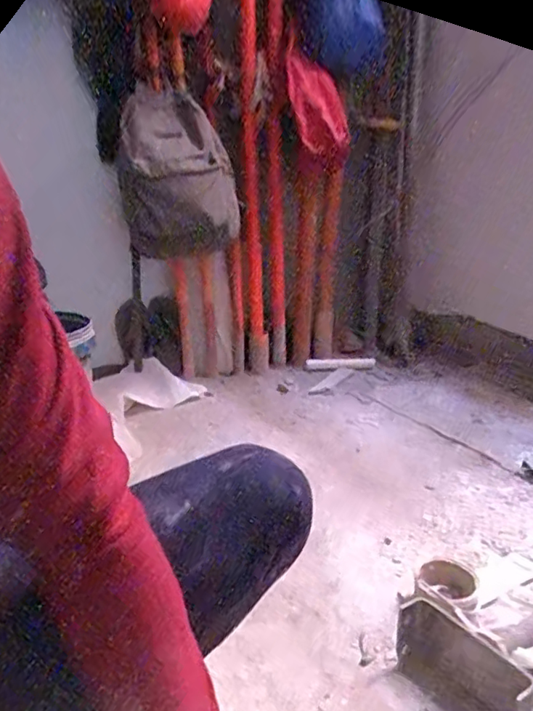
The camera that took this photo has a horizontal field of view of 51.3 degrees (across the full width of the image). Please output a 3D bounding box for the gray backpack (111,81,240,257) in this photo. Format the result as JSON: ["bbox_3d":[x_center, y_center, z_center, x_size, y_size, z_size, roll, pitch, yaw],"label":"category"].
[{"bbox_3d":[-0.243,-0.479,1.491,0.312,0.433,0.235,-5,16,-8],"label":"gray backpack"}]

